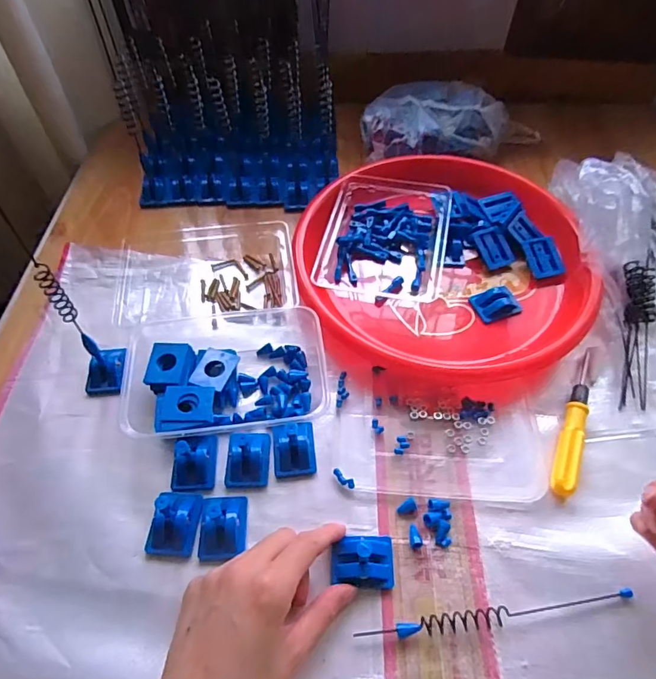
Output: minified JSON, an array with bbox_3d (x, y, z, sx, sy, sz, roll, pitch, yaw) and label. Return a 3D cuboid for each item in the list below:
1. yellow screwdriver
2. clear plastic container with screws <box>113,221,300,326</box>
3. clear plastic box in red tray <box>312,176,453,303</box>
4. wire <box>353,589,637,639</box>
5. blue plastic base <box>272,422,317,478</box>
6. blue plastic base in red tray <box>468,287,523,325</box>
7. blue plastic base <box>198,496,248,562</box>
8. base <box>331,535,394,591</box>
[{"bbox_3d":[0.207,0.065,0.392,0.016,0.014,0.142,21,57,15],"label":"yellow screwdriver"},{"bbox_3d":[-0.124,-0.078,0.485,0.178,0.030,0.129,-3,55,-2],"label":"clear plastic container with screws"},{"bbox_3d":[0.064,-0.111,0.500,0.123,0.032,0.156,10,55,7],"label":"clear plastic box in red tray"},{"bbox_3d":[0.116,0.187,0.317,0.187,0.007,0.013,-5,55,-4],"label":"wire"},{"bbox_3d":[-0.028,0.087,0.382,0.034,0.017,0.043,-5,55,-4],"label":"blue plastic base"},{"bbox_3d":[0.166,-0.037,0.460,0.044,0.014,0.030,-18,56,-12],"label":"blue plastic base in red tray"},{"bbox_3d":[-0.078,0.137,0.344,0.034,0.021,0.043,-3,54,-2],"label":"blue plastic base"},{"bbox_3d":[0.025,0.158,0.334,0.044,0.014,0.034,0,54,0],"label":"base"}]

